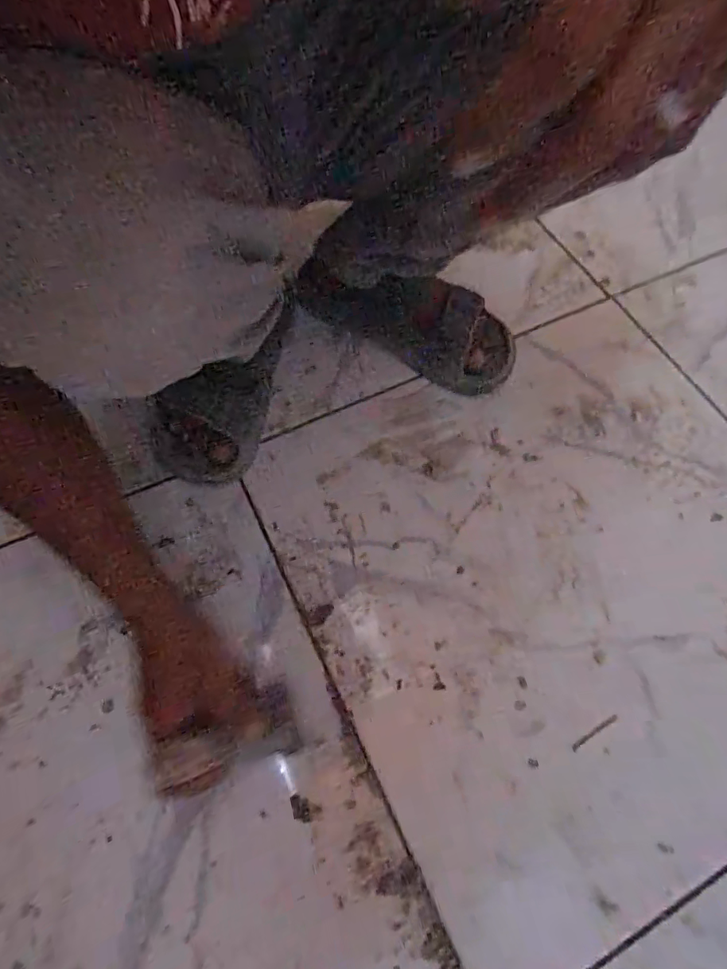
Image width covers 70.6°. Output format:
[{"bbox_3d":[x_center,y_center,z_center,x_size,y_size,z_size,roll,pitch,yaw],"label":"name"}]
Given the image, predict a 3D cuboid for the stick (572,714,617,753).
[{"bbox_3d":[0.190,0.203,0.421,0.047,0.004,0.006,-29,68,-15],"label":"stick"}]

